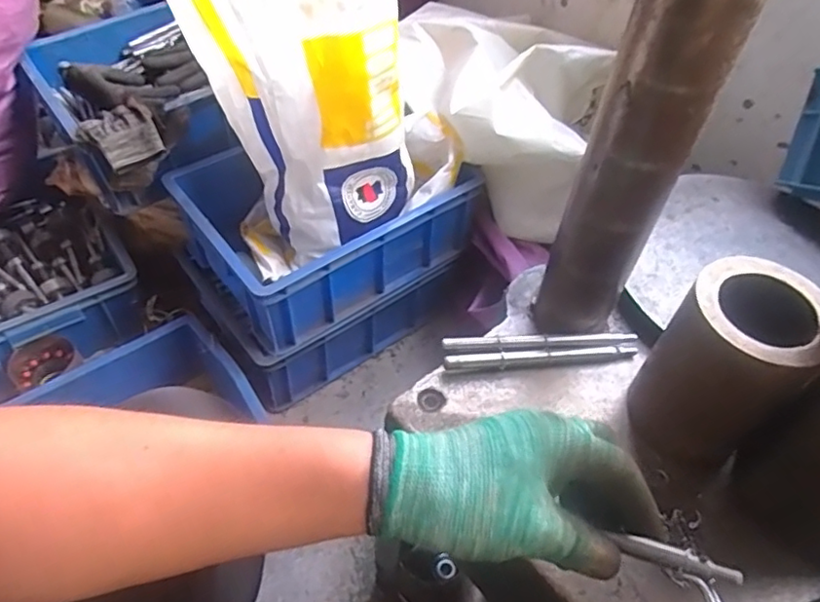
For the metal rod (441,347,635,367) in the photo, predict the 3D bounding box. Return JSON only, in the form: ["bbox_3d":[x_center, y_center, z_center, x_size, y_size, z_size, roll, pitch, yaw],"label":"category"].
[{"bbox_3d":[0.110,0.045,0.491,0.163,0.006,0.010,-2,50,-6],"label":"metal rod"}]

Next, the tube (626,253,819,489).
[{"bbox_3d":[0.216,0.048,0.420,0.085,0.135,0.097,34,56,22],"label":"tube"}]

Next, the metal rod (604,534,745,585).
[{"bbox_3d":[0.135,0.131,0.303,0.061,0.007,0.008,3,43,38],"label":"metal rod"}]

